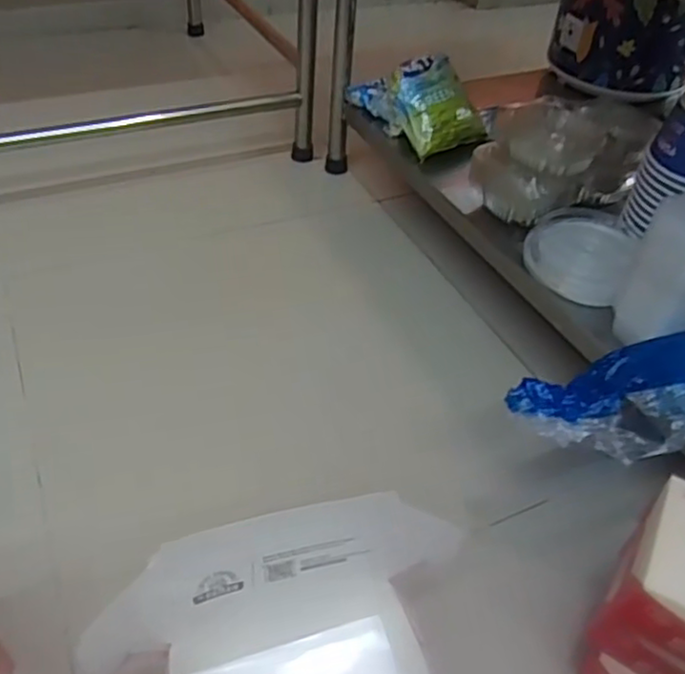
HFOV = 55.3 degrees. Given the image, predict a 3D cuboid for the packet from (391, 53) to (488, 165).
[{"bbox_3d":[0.143,-0.353,0.998,0.122,0.055,0.151,-20,88,-15],"label":"packet"}]

